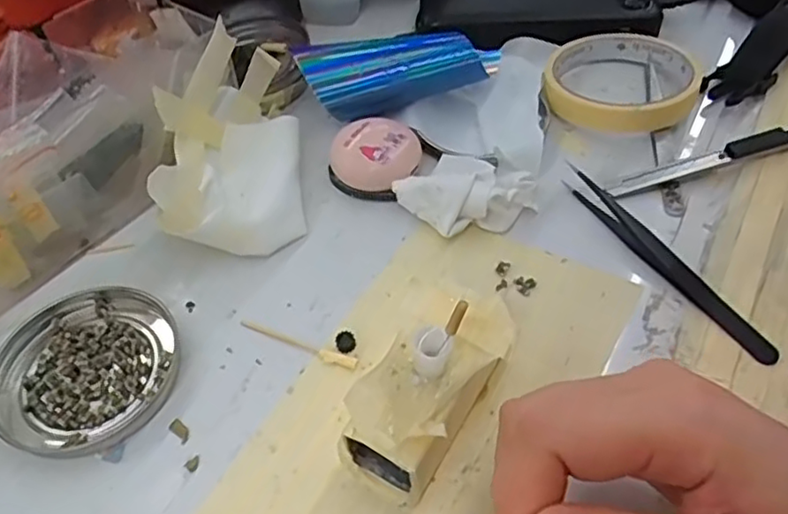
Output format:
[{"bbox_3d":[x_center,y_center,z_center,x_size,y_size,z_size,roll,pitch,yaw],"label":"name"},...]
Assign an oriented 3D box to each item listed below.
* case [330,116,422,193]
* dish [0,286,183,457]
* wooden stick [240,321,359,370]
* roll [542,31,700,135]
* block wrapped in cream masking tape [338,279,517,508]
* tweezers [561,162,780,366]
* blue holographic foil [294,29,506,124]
[{"bbox_3d":[-0.009,-0.055,0.348,0.043,0.021,0.042,-1,51,1],"label":"case"},{"bbox_3d":[-0.135,0.046,0.281,0.077,0.008,0.079,-1,51,1],"label":"dish"},{"bbox_3d":[-0.044,0.039,0.286,0.059,0.004,0.006,19,54,16],"label":"wooden stick"},{"bbox_3d":[0.136,-0.109,0.384,0.085,0.019,0.086,-1,51,1],"label":"roll"},{"bbox_3d":[0.015,0.048,0.246,0.040,0.047,0.082,25,56,21],"label":"block wrapped in cream masking tape"},{"bbox_3d":[0.126,-0.002,0.302,0.012,0.014,0.128,-27,55,-19],"label":"tweezers"},{"bbox_3d":[0.005,-0.109,0.362,0.116,0.035,0.036,-7,51,-4],"label":"blue holographic foil"}]

